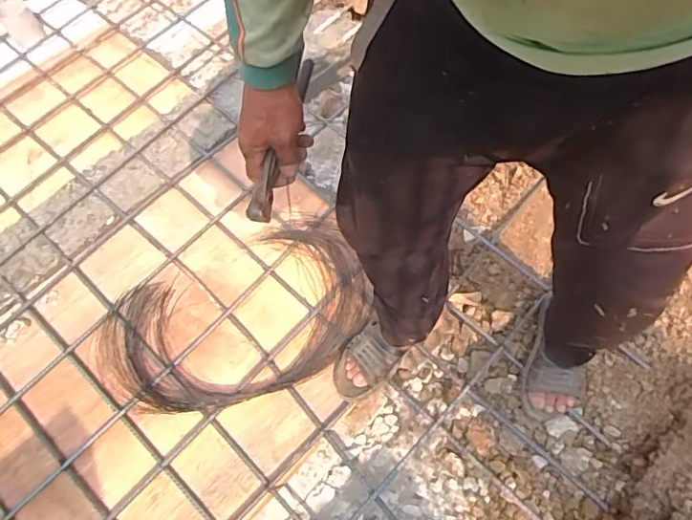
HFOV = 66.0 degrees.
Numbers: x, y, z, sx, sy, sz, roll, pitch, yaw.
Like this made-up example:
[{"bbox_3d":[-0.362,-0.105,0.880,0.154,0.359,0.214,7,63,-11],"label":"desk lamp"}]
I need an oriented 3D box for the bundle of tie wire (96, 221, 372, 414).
[{"bbox_3d":[-0.240,0.134,1.169,0.579,0.031,0.347,-23,62,-8],"label":"bundle of tie wire"}]

